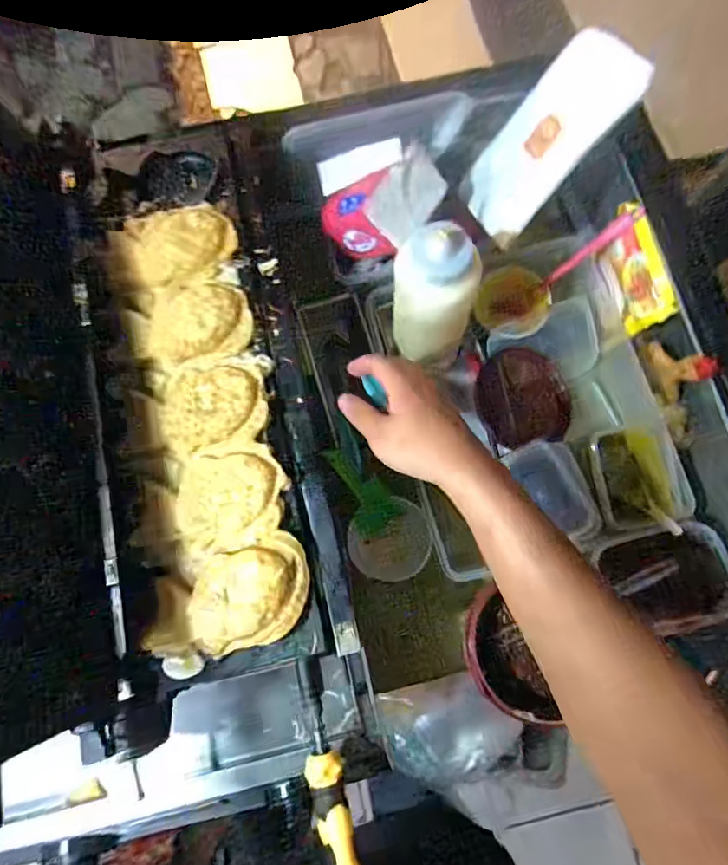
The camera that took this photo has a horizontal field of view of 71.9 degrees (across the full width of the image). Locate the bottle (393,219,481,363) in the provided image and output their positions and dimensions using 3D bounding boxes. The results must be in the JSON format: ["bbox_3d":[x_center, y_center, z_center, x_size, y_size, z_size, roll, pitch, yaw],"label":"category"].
[{"bbox_3d":[0.070,-0.135,0.508,0.064,0.159,0.079,-25,80,-5],"label":"bottle"}]

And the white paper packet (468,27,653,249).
[{"bbox_3d":[0.192,-0.308,0.534,0.016,0.197,0.109,-1,53,-40],"label":"white paper packet"}]

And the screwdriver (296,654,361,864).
[{"bbox_3d":[-0.026,0.266,0.372,0.027,0.032,0.185,-12,79,-3],"label":"screwdriver"}]

